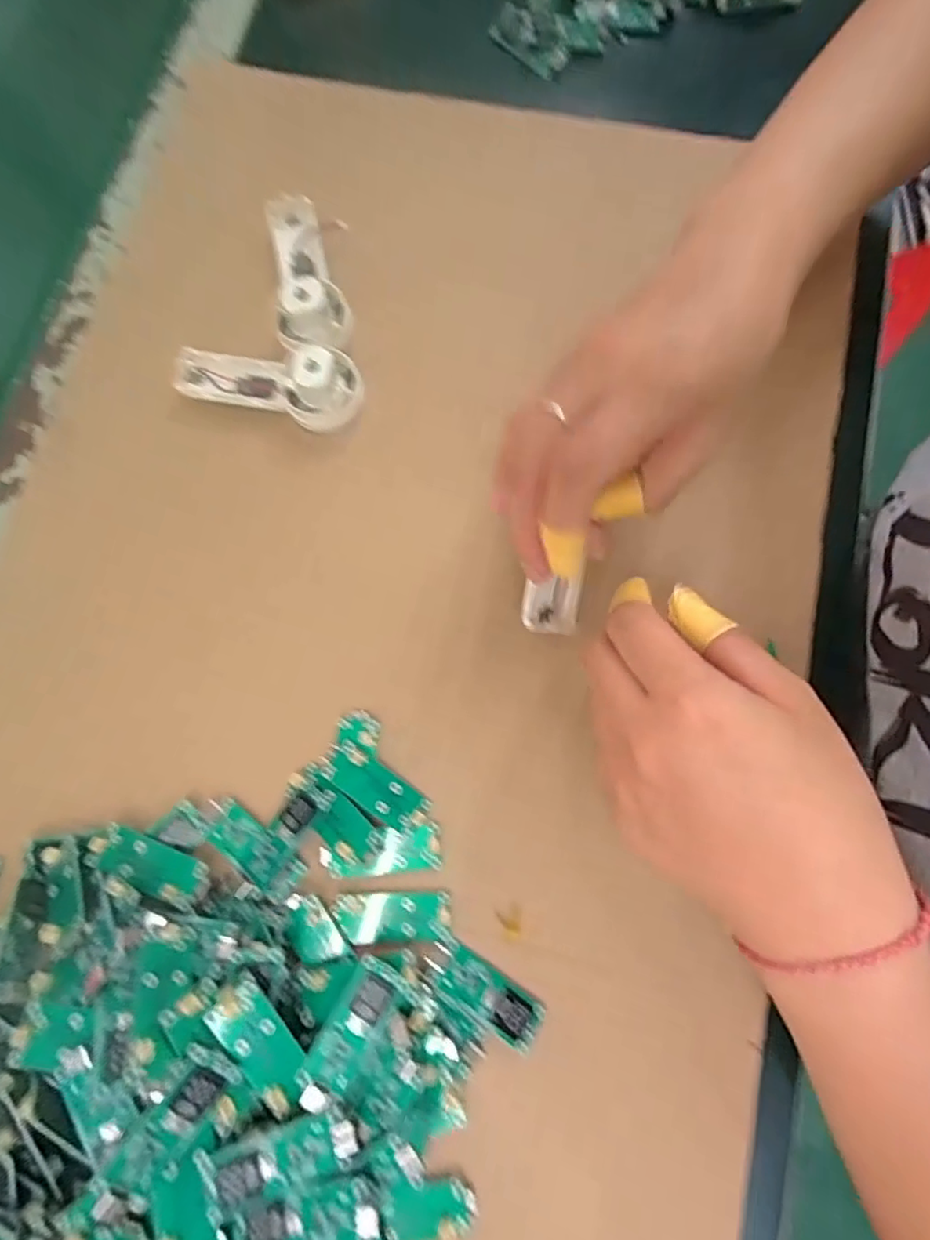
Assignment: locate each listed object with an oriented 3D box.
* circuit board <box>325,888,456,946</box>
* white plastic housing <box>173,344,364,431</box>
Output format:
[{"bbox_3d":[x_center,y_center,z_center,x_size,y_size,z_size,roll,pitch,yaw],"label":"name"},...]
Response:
[{"bbox_3d":[-0.032,0.128,0.250,0.052,0.004,0.022,-1,78,1],"label":"circuit board"},{"bbox_3d":[-0.099,-0.123,0.296,0.095,0.035,0.036,14,79,5],"label":"white plastic housing"}]

